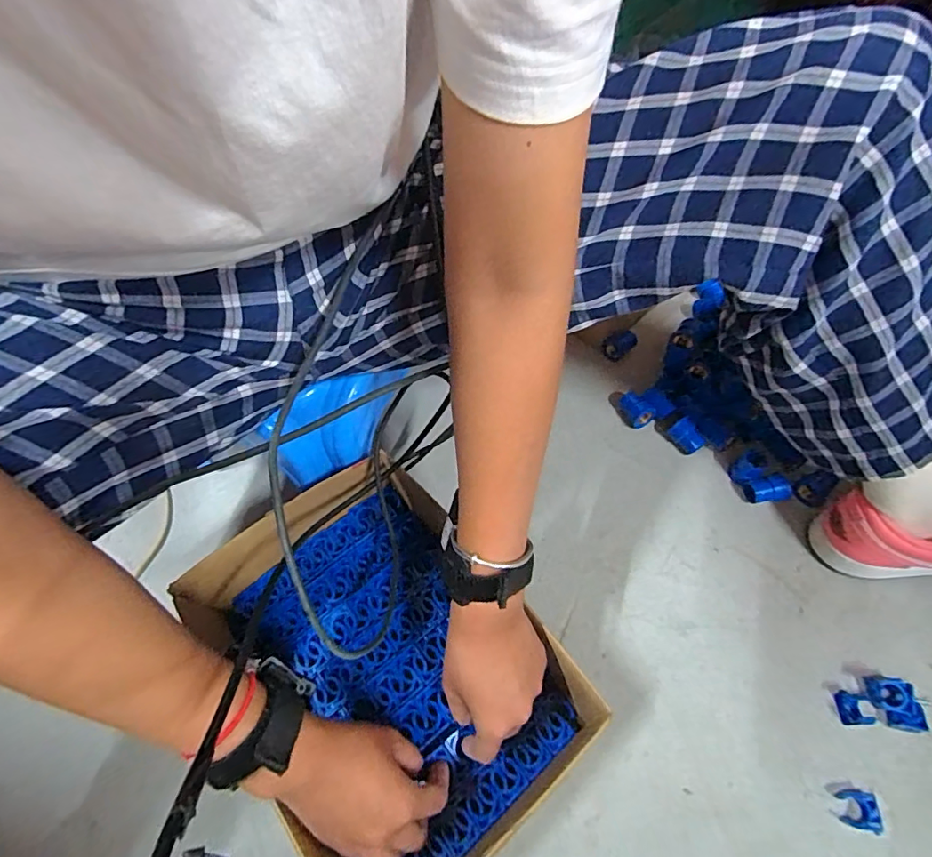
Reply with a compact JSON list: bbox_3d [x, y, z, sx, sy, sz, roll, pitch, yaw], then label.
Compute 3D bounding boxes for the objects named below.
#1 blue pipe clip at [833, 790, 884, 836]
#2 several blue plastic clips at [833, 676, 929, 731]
[{"bbox_3d":[0.328,0.319,0.435,0.028,0.012,0.028,11,59,9],"label":"blue pipe clip"},{"bbox_3d":[0.372,0.247,0.468,0.058,0.032,0.042,0,58,2],"label":"several blue plastic clips"}]

